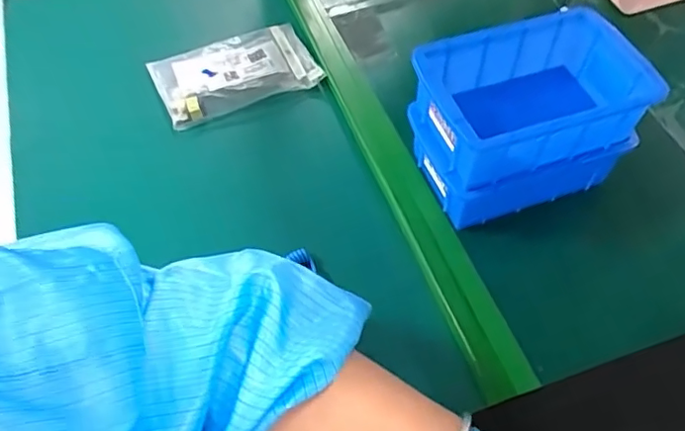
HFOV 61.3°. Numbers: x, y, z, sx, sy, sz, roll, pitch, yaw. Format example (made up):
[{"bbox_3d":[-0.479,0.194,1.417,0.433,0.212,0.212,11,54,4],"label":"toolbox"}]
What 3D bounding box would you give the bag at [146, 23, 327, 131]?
[{"bbox_3d":[-0.100,-0.136,0.544,0.144,0.015,0.090,-20,57,-13],"label":"bag"}]

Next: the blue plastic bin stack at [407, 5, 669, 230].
[{"bbox_3d":[0.130,-0.068,0.420,0.146,0.100,0.092,-17,57,-12],"label":"blue plastic bin stack"}]

